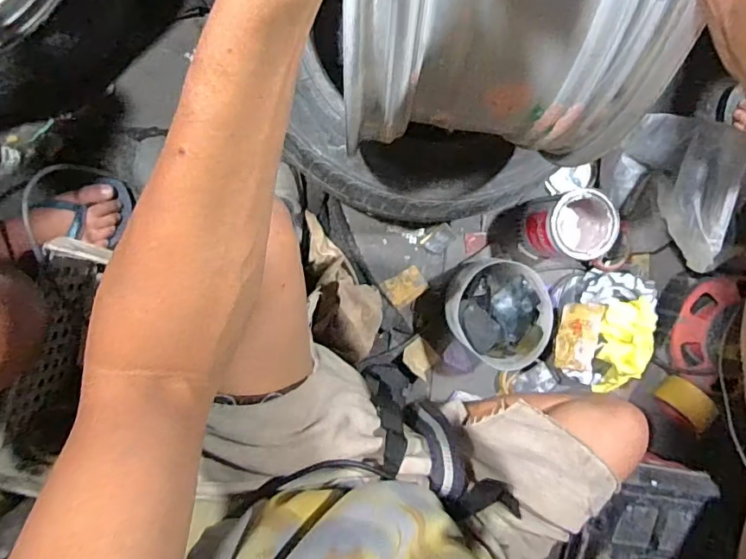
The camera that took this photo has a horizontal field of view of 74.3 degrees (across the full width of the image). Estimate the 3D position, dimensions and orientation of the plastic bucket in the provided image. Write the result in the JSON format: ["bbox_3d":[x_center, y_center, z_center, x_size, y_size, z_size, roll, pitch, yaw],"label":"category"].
[{"bbox_3d":[0.199,0.054,0.812,0.156,0.093,0.166,-1,95,-6],"label":"plastic bucket"}]

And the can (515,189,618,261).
[{"bbox_3d":[0.313,-0.086,0.796,0.114,0.121,0.105,-1,95,-6],"label":"can"}]

